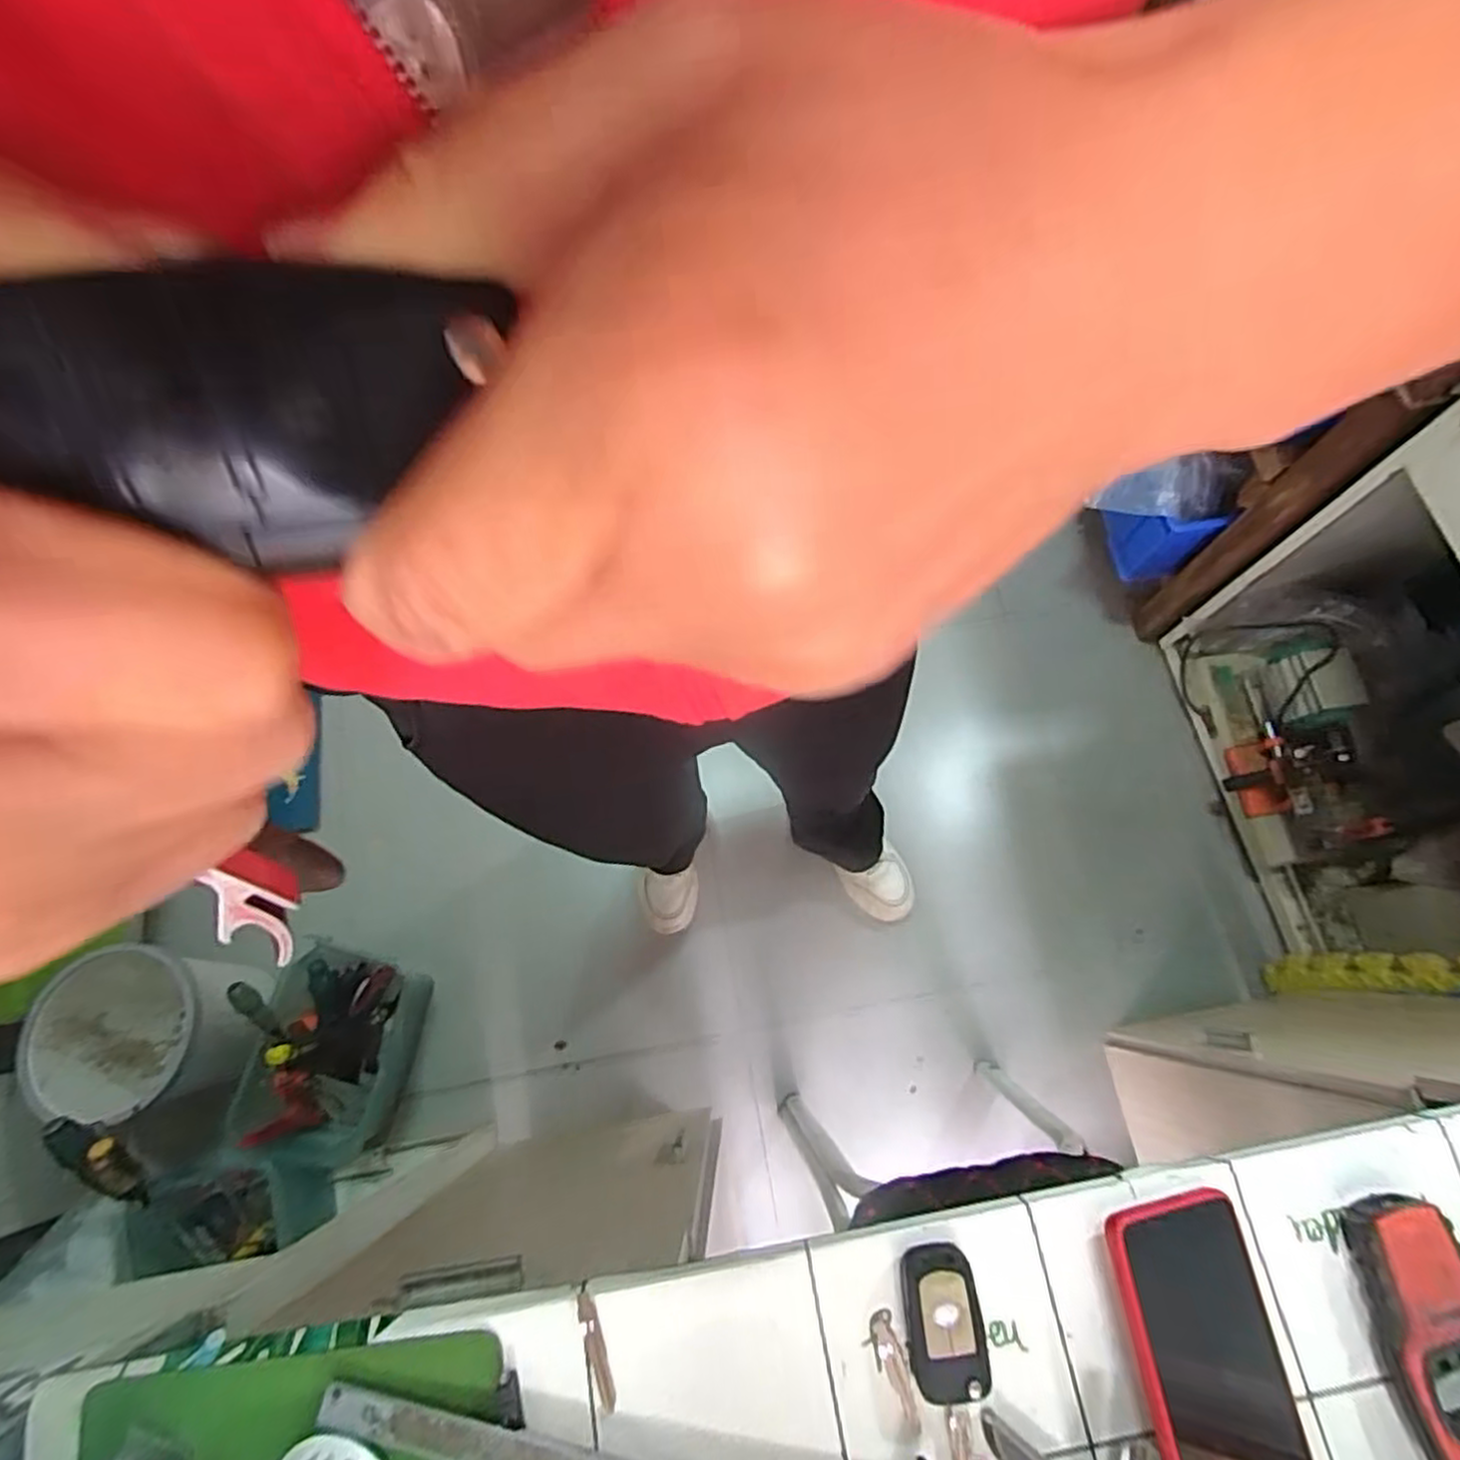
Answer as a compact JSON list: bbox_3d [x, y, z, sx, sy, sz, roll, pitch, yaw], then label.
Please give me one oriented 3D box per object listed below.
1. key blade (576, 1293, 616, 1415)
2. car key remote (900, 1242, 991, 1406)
[{"bbox_3d":[-0.067,0.314,0.364,0.010,0.004,0.050,-22,72,-6],"label":"key blade"},{"bbox_3d":[0.107,0.298,0.363,0.036,0.020,0.065,-7,71,-2],"label":"car key remote"}]

